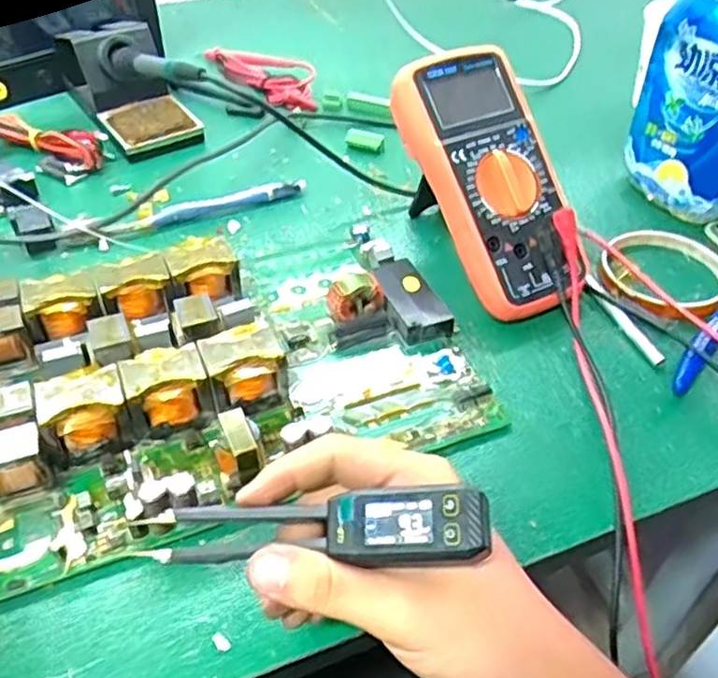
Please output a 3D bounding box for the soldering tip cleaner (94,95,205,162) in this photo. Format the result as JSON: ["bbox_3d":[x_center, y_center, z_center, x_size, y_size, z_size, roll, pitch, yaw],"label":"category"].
[{"bbox_3d":[-0.179,-0.185,0.615,0.071,0.018,0.065,-25,50,-25],"label":"soldering tip cleaner"}]

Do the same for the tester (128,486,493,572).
[{"bbox_3d":[-0.021,0.072,0.269,0.136,0.014,0.021,-8,42,19],"label":"tester"}]

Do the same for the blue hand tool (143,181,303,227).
[{"bbox_3d":[-0.099,-0.101,0.536,0.123,0.010,0.010,-15,46,-18],"label":"blue hand tool"}]

